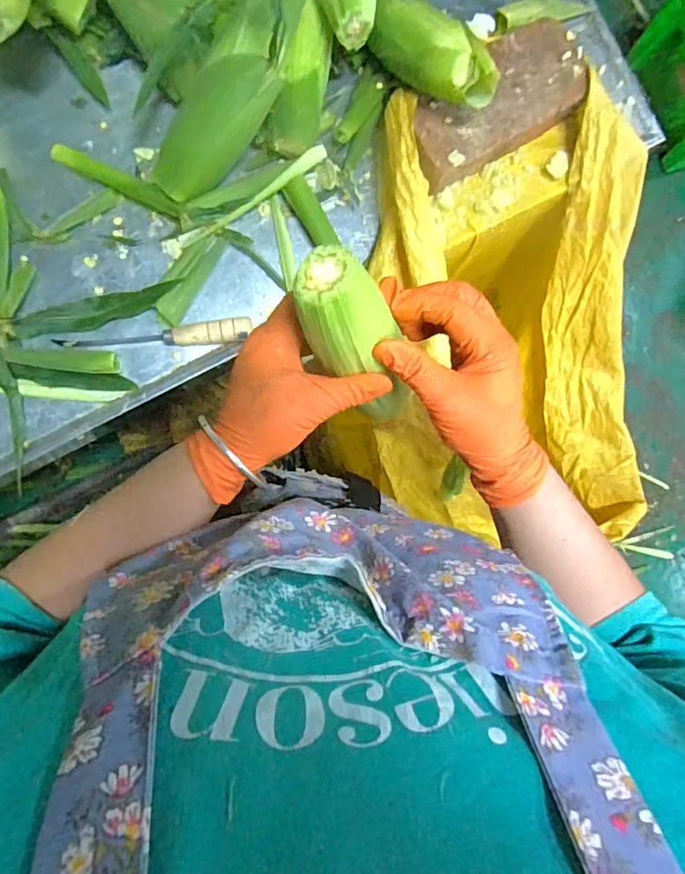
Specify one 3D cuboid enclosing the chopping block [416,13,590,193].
[{"bbox_3d":[0.176,-0.390,0.613,0.233,0.034,0.110,-33,91,-11],"label":"chopping block"}]

